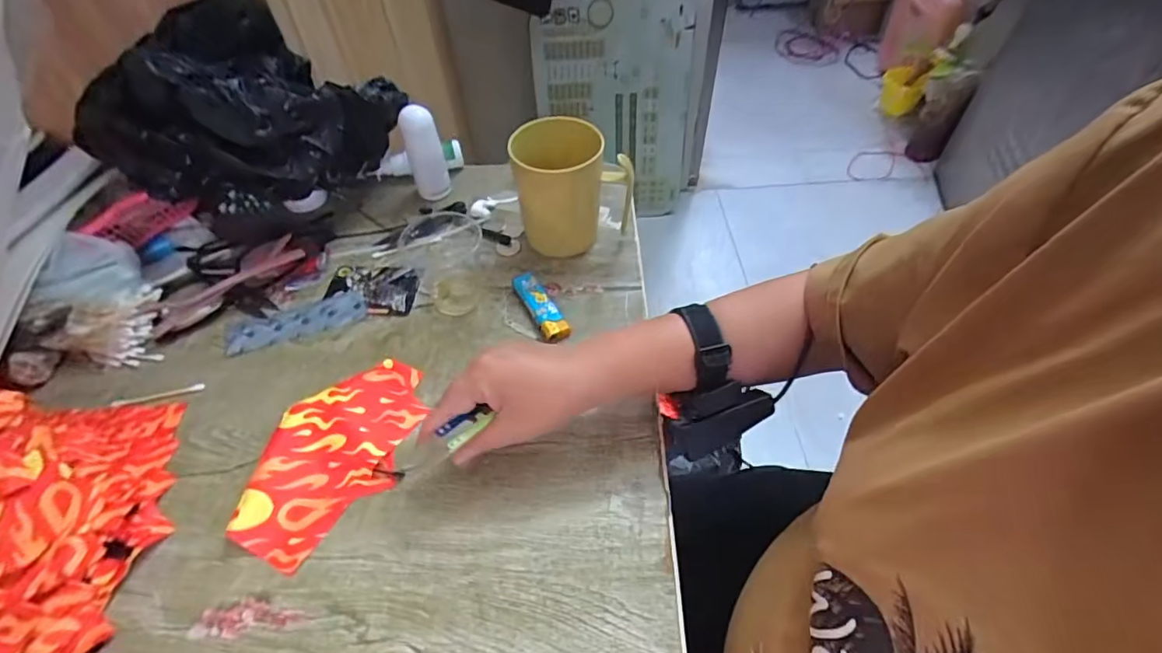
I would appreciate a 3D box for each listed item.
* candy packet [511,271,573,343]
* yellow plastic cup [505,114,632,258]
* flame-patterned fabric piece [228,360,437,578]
[{"bbox_3d":[-0.036,-0.018,0.475,0.024,0.015,0.078,-23,55,-16],"label":"candy packet"},{"bbox_3d":[-0.007,-0.132,0.500,0.105,0.113,0.084,-6,52,-3],"label":"yellow plastic cup"},{"bbox_3d":[-0.181,0.090,0.389,0.089,0.025,0.157,35,61,25],"label":"flame-patterned fabric piece"}]

